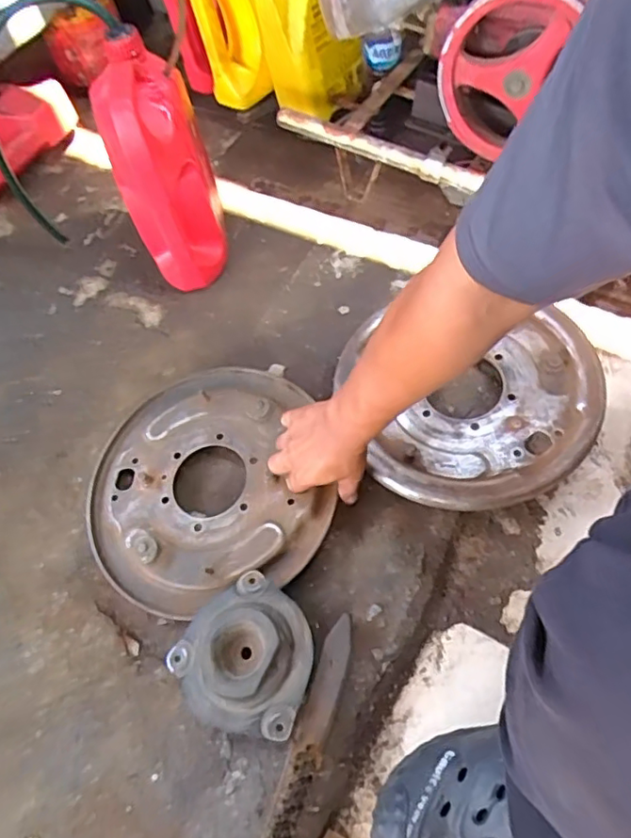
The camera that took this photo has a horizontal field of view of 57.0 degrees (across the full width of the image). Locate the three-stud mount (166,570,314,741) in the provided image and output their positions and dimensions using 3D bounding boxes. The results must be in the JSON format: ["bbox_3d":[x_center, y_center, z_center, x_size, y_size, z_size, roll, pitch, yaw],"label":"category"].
[{"bbox_3d":[-0.066,0.245,0.589,0.134,0.059,0.142,-4,60,6],"label":"three-stud mount"}]

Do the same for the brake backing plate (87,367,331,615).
[{"bbox_3d":[-0.128,0.071,0.684,0.283,0.051,0.280,-12,60,-2],"label":"brake backing plate"}]

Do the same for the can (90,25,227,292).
[{"bbox_3d":[-0.205,-0.336,0.806,0.125,0.286,0.164,-19,60,-5],"label":"can"}]

